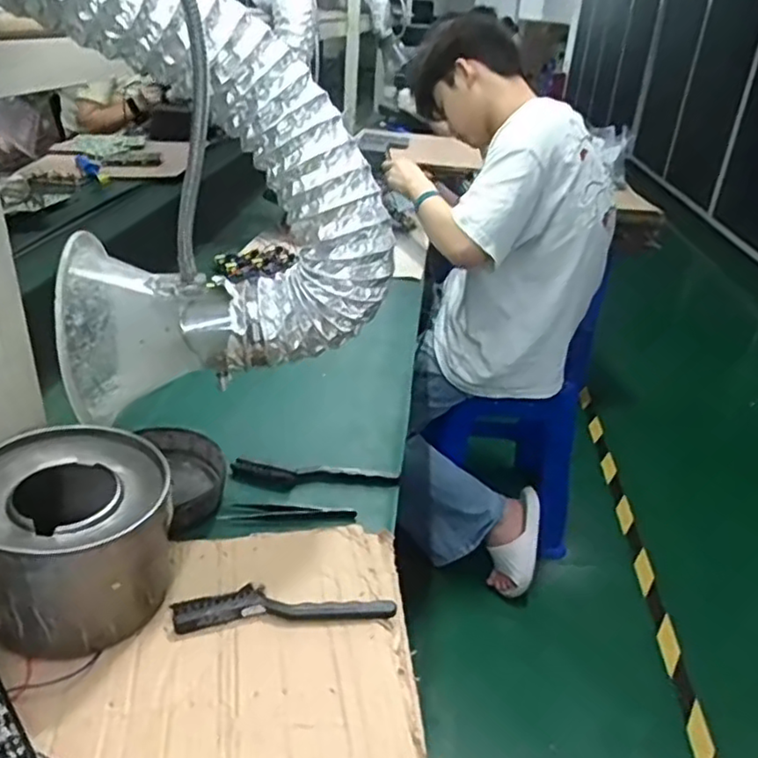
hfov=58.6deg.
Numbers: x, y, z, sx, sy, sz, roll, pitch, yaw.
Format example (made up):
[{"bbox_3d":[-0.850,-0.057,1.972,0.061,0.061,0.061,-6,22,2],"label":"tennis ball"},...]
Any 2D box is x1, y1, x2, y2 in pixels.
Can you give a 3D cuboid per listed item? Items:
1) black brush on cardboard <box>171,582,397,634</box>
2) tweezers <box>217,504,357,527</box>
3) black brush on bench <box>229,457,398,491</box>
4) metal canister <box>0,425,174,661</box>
[{"bbox_3d":[-0.074,0.178,0.537,0.170,0.012,0.033,0,29,-8],"label":"black brush on cardboard"},{"bbox_3d":[-0.086,0.131,0.650,0.123,0.009,0.022,2,29,-4],"label":"tweezers"},{"bbox_3d":[-0.068,0.102,0.700,0.170,0.015,0.029,4,29,0],"label":"black brush on bench"},{"bbox_3d":[-0.230,0.121,0.514,0.138,0.111,0.138,-9,31,-22],"label":"metal canister"}]

